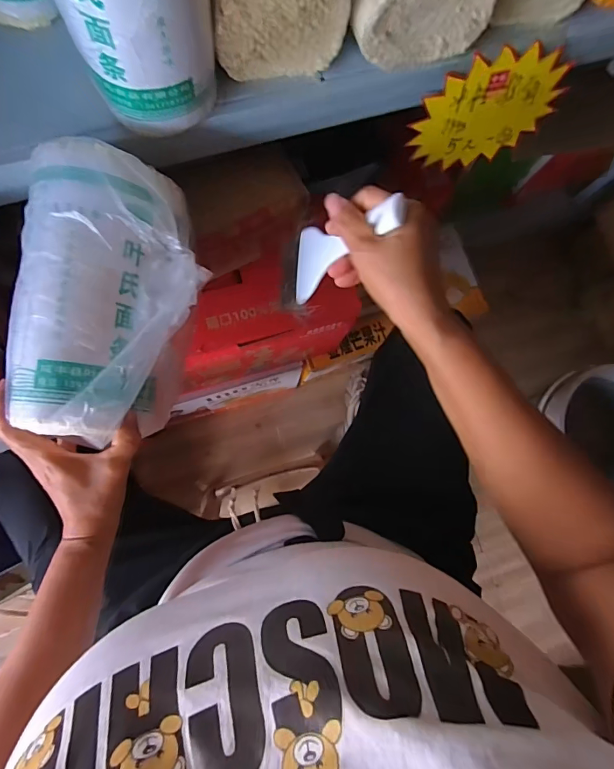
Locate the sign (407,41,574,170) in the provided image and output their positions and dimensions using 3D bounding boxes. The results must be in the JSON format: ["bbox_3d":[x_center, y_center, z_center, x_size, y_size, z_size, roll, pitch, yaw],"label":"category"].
[{"bbox_3d":[0.200,-0.303,0.476,0.163,0.122,0.007,-13,68,-6],"label":"sign"}]

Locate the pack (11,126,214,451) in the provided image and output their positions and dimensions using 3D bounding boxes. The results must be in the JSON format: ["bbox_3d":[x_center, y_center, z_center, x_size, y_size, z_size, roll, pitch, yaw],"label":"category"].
[{"bbox_3d":[-0.167,-0.071,0.378,0.140,0.106,0.232,7,82,-4],"label":"pack"}]

